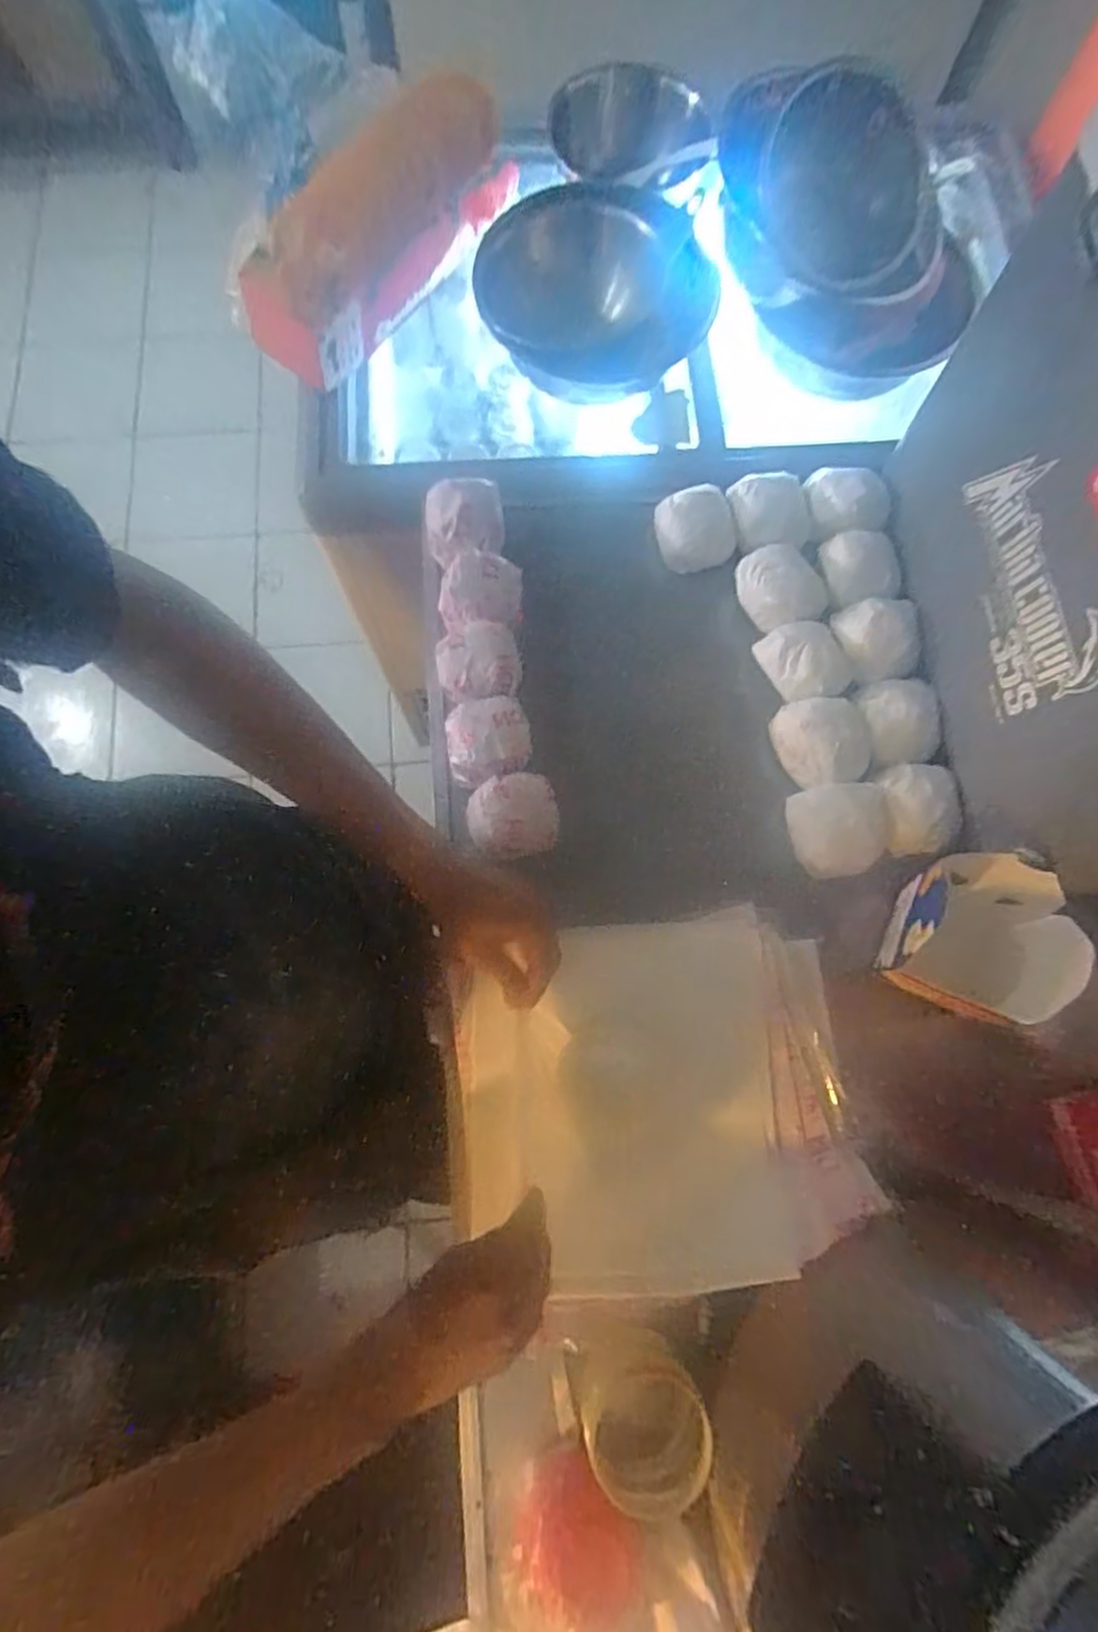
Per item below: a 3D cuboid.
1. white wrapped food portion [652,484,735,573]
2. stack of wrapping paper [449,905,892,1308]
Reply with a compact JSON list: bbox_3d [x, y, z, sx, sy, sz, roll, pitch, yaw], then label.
[{"bbox_3d":[0.149,-0.295,0.713,0.073,0.035,0.079,-8,76,-4],"label":"white wrapped food portion"},{"bbox_3d":[0.086,0.228,0.561,0.316,0.055,0.273,-7,75,-3],"label":"stack of wrapping paper"}]

